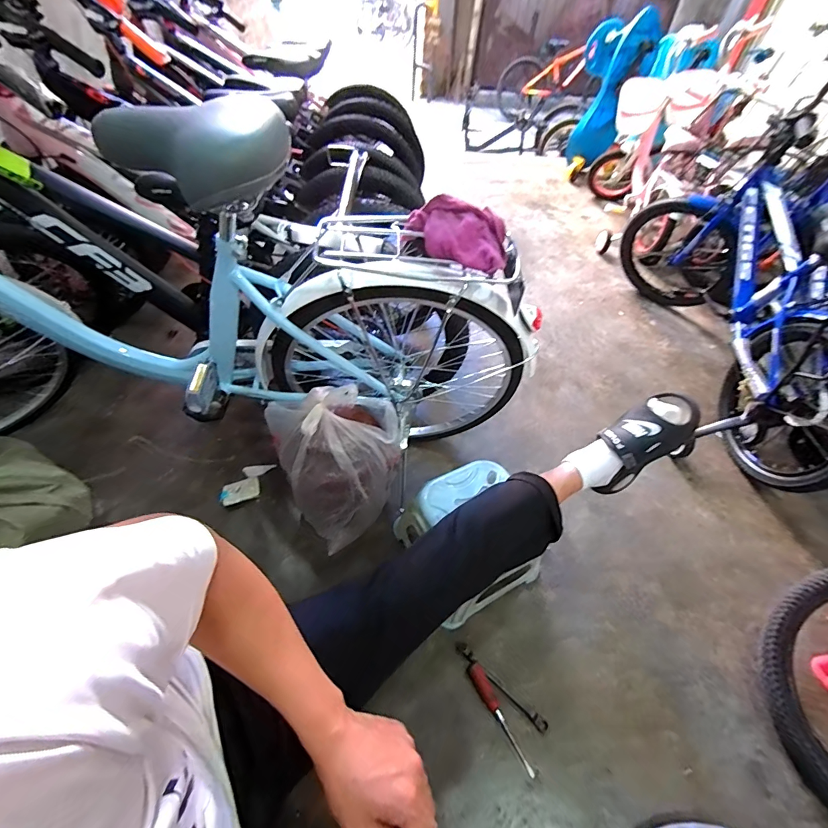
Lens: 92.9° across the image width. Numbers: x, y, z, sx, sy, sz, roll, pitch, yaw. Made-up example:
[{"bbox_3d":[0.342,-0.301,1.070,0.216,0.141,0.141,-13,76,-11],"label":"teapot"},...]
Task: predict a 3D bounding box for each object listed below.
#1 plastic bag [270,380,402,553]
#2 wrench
[{"bbox_3d":[-0.151,0.116,0.854,0.263,0.354,0.193,-10,53,-10],"label":"plastic bag"},{"bbox_3d":[0.175,0.548,0.798,0.219,0.009,0.022,36,57,23],"label":"wrench"}]

